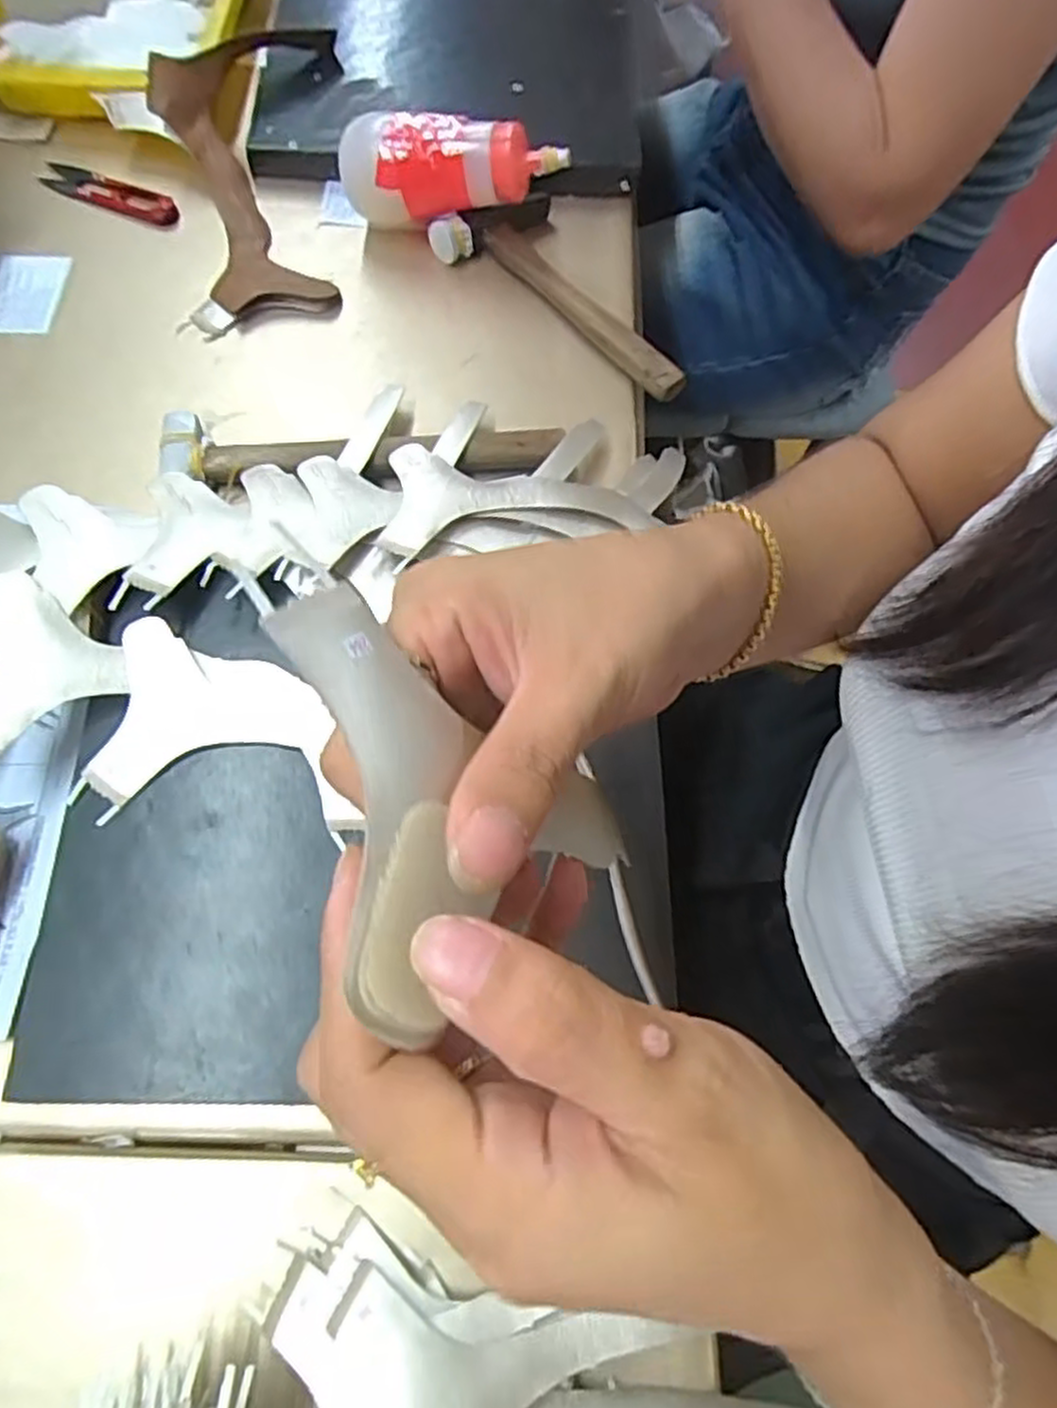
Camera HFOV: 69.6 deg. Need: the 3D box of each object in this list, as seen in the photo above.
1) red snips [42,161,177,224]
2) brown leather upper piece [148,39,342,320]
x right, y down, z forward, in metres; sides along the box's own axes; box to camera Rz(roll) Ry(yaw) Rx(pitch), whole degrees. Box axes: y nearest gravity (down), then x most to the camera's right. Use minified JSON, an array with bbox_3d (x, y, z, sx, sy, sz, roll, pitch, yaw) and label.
[{"bbox_3d":[-0.317,-0.386,0.573,0.111,0.010,0.023,23,69,7],"label":"red snips"},{"bbox_3d":[-0.185,-0.391,0.557,0.140,0.047,0.243,-17,82,-9],"label":"brown leather upper piece"}]

